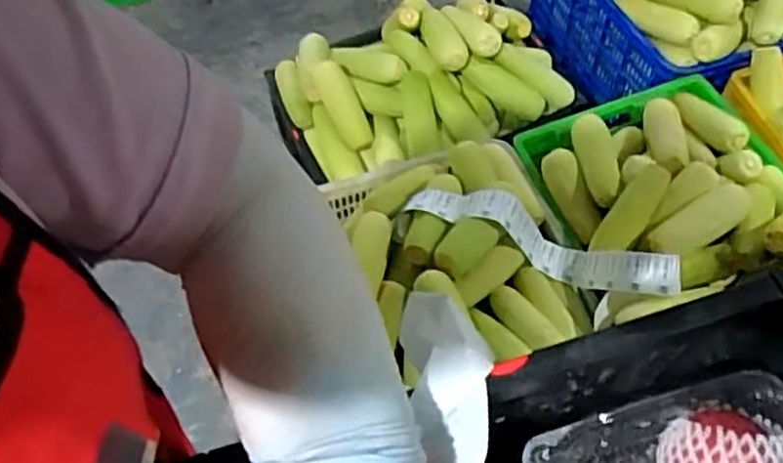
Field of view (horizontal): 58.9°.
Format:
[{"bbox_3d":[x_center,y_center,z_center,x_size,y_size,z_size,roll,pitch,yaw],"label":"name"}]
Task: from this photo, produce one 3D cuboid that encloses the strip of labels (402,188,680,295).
[{"bbox_3d":[0.246,0.017,1.154,0.442,0.122,0.087,18,62,13],"label":"strip of labels"}]

